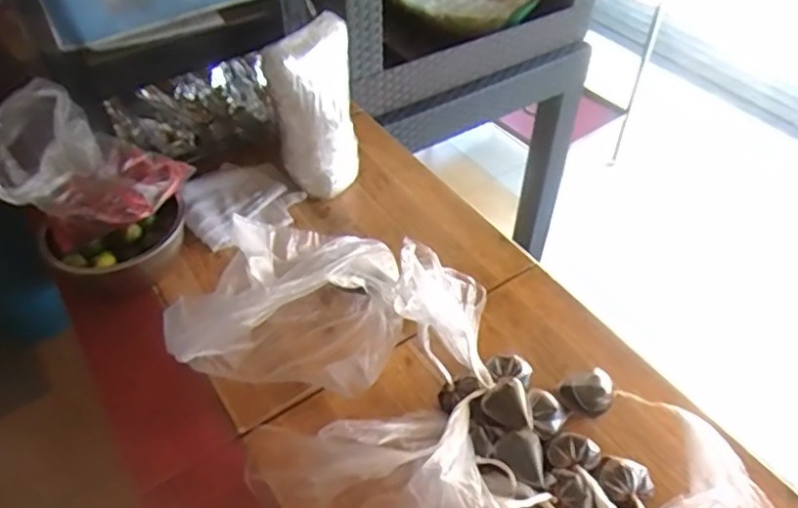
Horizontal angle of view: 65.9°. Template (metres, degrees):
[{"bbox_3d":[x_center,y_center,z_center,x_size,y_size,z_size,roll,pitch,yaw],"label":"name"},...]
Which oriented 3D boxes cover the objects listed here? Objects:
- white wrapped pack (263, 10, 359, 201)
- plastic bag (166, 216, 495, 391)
[{"bbox_3d":[-0.109,-0.178,0.797,0.100,0.230,0.080,-5,48,-5],"label":"white wrapped pack"},{"bbox_3d":[-0.063,0.035,0.650,0.303,0.150,0.191,3,47,3],"label":"plastic bag"}]

